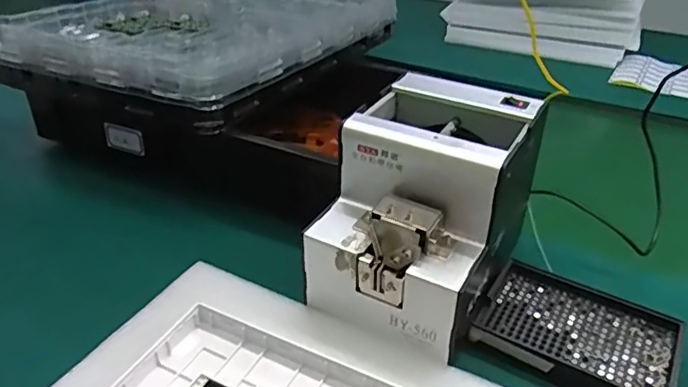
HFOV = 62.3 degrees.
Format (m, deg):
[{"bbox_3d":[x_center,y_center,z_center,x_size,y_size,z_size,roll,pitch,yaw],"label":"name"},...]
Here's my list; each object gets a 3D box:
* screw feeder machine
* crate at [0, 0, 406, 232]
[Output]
[{"bbox_3d":[0.067,0.009,0.455,0.131,0.142,0.167,18,36,23],"label":"screw feeder machine"},{"bbox_3d":[-0.162,-0.184,0.787,0.339,0.150,0.472,17,36,22],"label":"crate"}]

